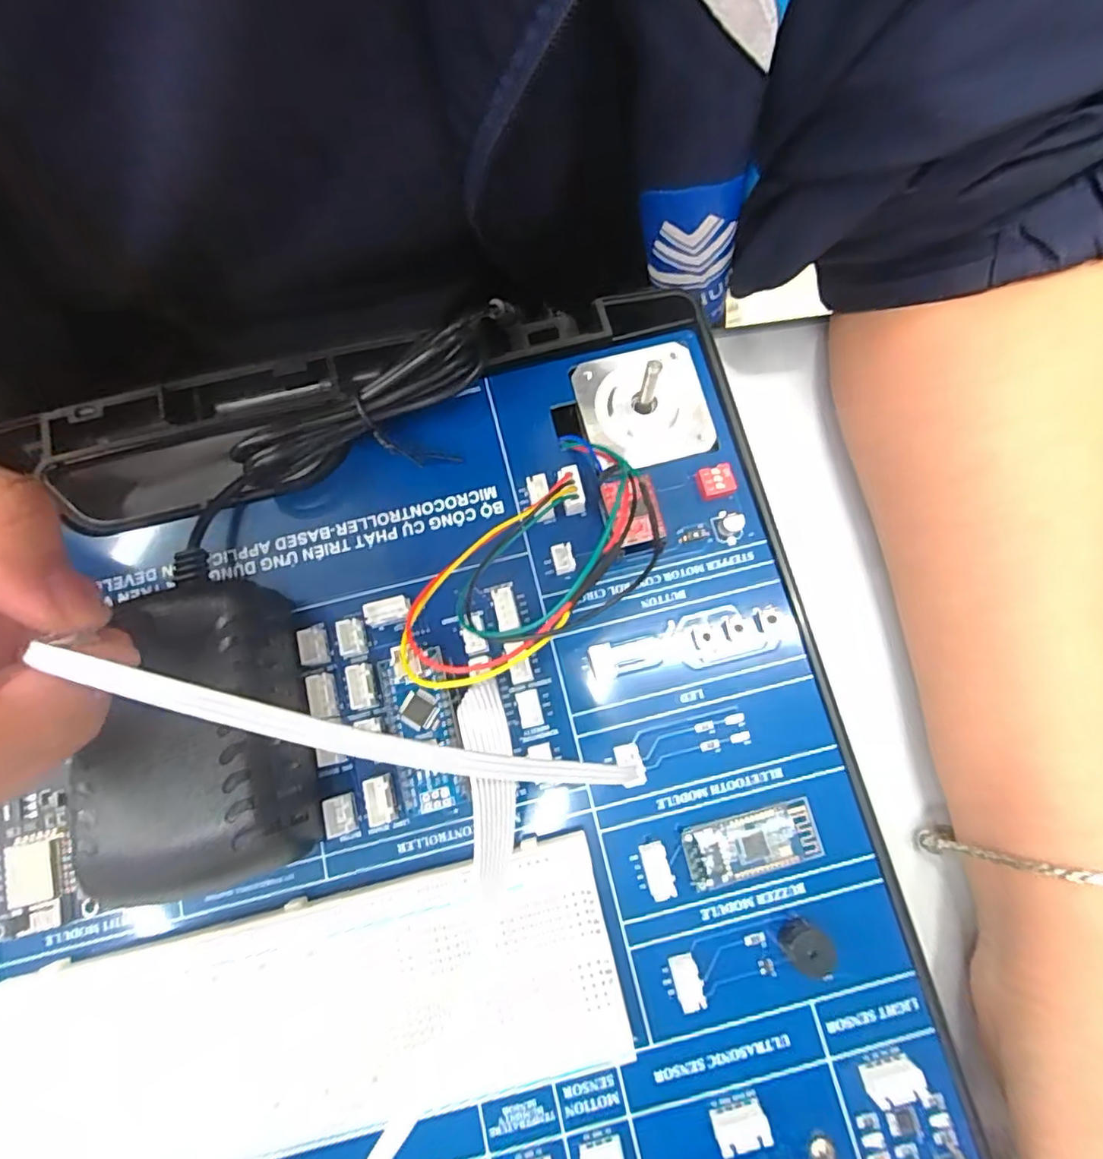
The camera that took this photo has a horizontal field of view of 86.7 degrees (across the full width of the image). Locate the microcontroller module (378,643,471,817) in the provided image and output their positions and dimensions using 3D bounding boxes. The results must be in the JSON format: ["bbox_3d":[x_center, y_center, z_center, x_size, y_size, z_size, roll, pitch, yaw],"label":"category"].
[{"bbox_3d":[-0.036,0.043,0.171,0.018,0.013,0.045,-15,77,-2],"label":"microcontroller module"}]

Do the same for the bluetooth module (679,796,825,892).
[{"bbox_3d":[0.057,0.074,0.166,0.038,0.005,0.016,-14,77,-2],"label":"bluetooth module"}]

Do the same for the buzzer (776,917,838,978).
[{"bbox_3d":[0.068,0.098,0.156,0.010,0.012,0.010,0,77,1],"label":"buzzer"}]

